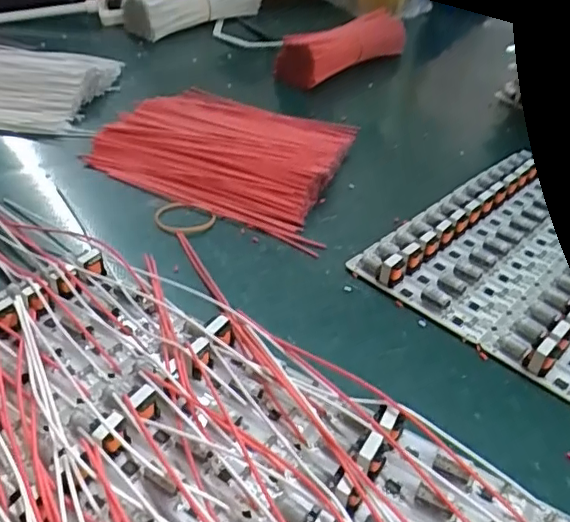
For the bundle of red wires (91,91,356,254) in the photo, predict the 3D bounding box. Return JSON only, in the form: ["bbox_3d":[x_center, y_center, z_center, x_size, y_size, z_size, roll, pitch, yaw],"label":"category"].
[{"bbox_3d":[-0.032,-0.077,0.364,0.155,0.013,0.143,19,40,17],"label":"bundle of red wires"}]

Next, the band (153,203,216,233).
[{"bbox_3d":[-0.056,-0.024,0.309,0.031,0.004,0.027,25,43,24],"label":"band"}]

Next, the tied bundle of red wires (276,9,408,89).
[{"bbox_3d":[0.054,-0.201,0.516,0.041,0.029,0.159,29,44,28],"label":"tied bundle of red wires"}]

